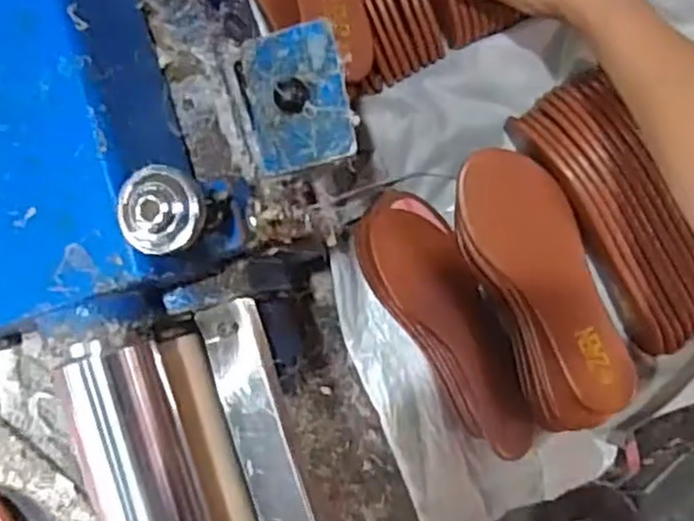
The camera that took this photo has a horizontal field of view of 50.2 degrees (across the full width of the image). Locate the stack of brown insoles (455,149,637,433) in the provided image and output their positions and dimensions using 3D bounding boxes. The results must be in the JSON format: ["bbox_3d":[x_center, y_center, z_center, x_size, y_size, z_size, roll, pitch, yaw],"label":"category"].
[{"bbox_3d":[0.157,0.024,0.608,0.088,0.074,0.231,-22,87,7],"label":"stack of brown insoles"}]

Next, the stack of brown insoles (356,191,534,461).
[{"bbox_3d":[0.093,0.051,0.630,0.085,0.047,0.239,-33,86,6],"label":"stack of brown insoles"}]

